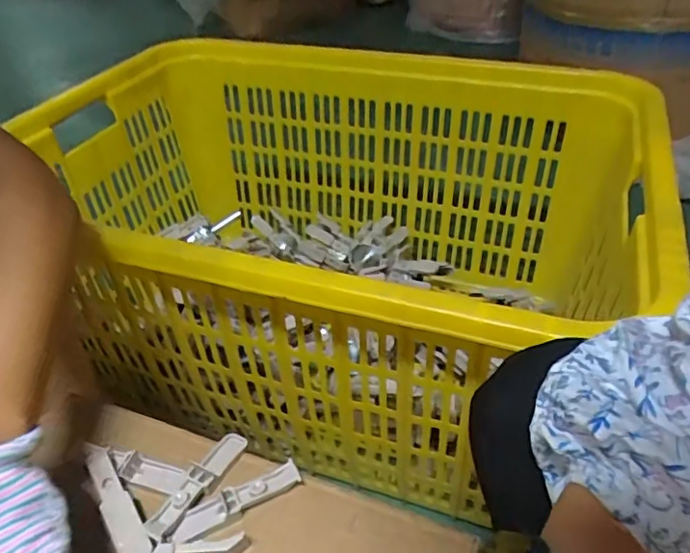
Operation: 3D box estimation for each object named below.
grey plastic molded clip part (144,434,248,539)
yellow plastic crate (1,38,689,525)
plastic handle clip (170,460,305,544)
[{"bbox_3d":[-0.110,0.154,0.425,0.022,0.016,0.095,16,42,22],"label":"grey plastic molded clip part"},{"bbox_3d":[-0.037,-0.045,0.850,0.813,0.386,0.612,12,41,18],"label":"yellow plastic crate"},{"bbox_3d":[-0.079,0.161,0.410,0.094,0.010,0.020,-19,42,-20],"label":"plastic handle clip"}]

